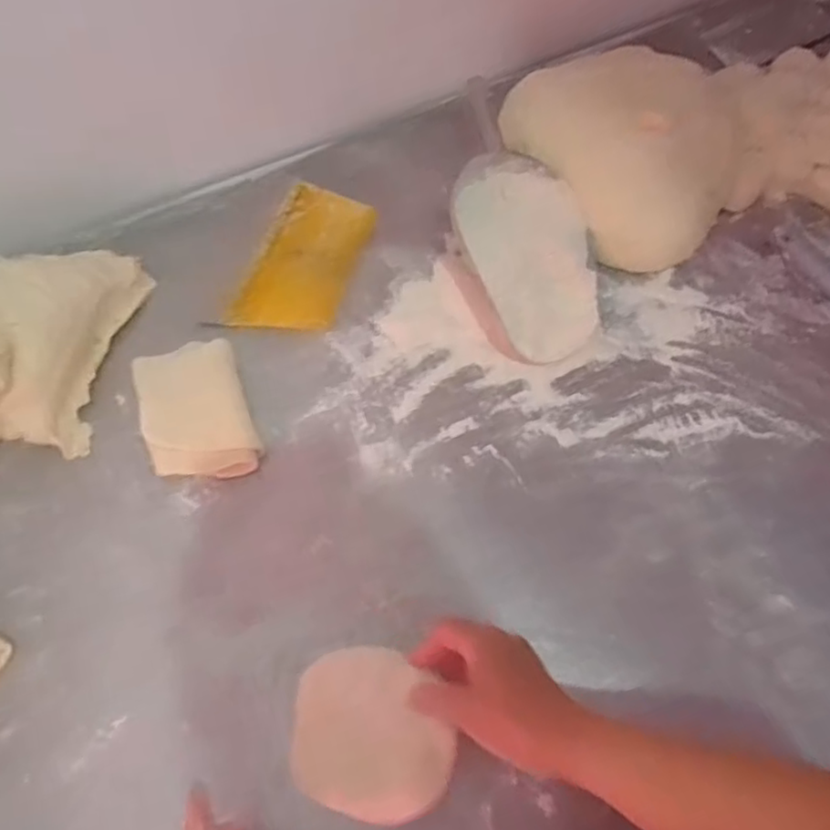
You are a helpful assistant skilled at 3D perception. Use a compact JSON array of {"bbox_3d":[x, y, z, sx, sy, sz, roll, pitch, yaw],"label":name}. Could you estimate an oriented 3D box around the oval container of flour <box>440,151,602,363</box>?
[{"bbox_3d":[0.107,-0.154,0.645,0.137,0.058,0.204,-16,66,-11],"label":"oval container of flour"}]

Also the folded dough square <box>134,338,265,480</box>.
[{"bbox_3d":[-0.189,-0.006,0.569,0.086,0.020,0.133,-18,66,-12],"label":"folded dough square"}]

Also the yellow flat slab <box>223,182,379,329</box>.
[{"bbox_3d":[-0.108,-0.152,0.651,0.096,0.017,0.170,18,64,5],"label":"yellow flat slab"}]

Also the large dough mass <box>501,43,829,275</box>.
[{"bbox_3d":[0.337,-0.298,0.714,0.437,0.088,0.237,-13,65,-10],"label":"large dough mass"}]

